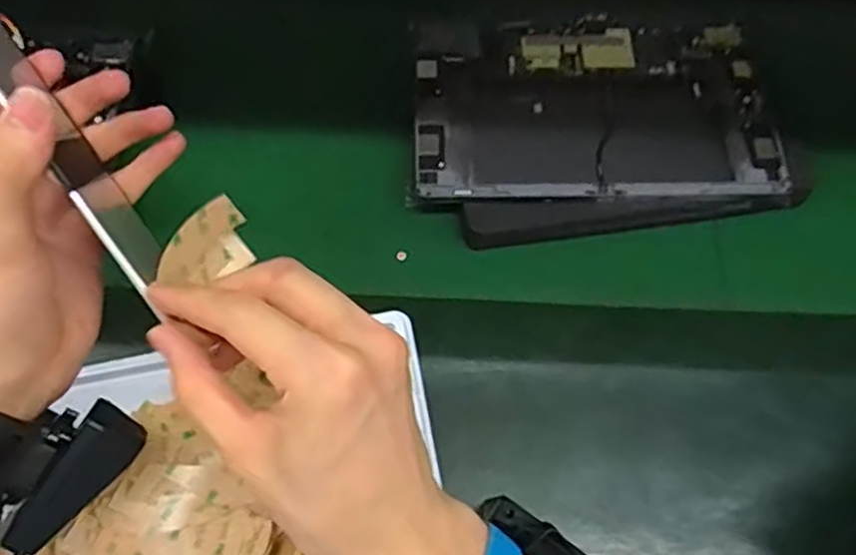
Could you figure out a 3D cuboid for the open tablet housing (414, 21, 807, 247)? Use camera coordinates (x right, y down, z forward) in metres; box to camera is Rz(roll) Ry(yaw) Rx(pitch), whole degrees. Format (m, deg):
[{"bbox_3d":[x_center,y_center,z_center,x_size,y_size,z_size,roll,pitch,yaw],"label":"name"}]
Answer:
[{"bbox_3d":[0.128,-0.111,0.501,0.272,0.016,0.182,0,64,-1],"label":"open tablet housing"}]

